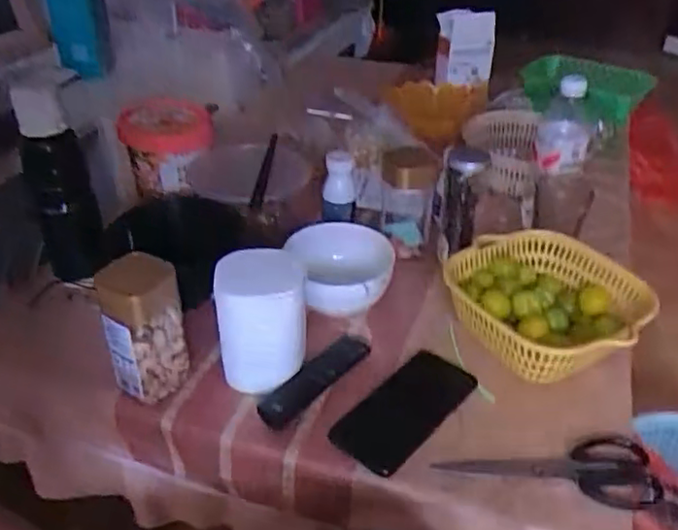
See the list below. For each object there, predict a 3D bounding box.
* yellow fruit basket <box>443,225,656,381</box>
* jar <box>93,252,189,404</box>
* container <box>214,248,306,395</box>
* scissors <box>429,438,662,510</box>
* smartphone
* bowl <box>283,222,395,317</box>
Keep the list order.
[{"bbox_3d":[0.233,0.051,0.742,0.200,0.078,0.212,-29,45,-35],"label":"yellow fruit basket"},{"bbox_3d":[-0.193,0.063,0.643,0.057,0.135,0.068,22,40,28],"label":"jar"},{"bbox_3d":[-0.083,0.057,0.680,0.088,0.121,0.084,-7,36,-11],"label":"container"},{"bbox_3d":[0.196,0.184,0.608,0.196,0.010,0.070,5,35,6],"label":"scissors"},{"bbox_3d":[0.068,0.144,0.660,0.075,0.008,0.159,27,43,33],"label":"smartphone"},{"bbox_3d":[0.001,0.007,0.813,0.130,0.065,0.141,1,35,0],"label":"bowl"}]

